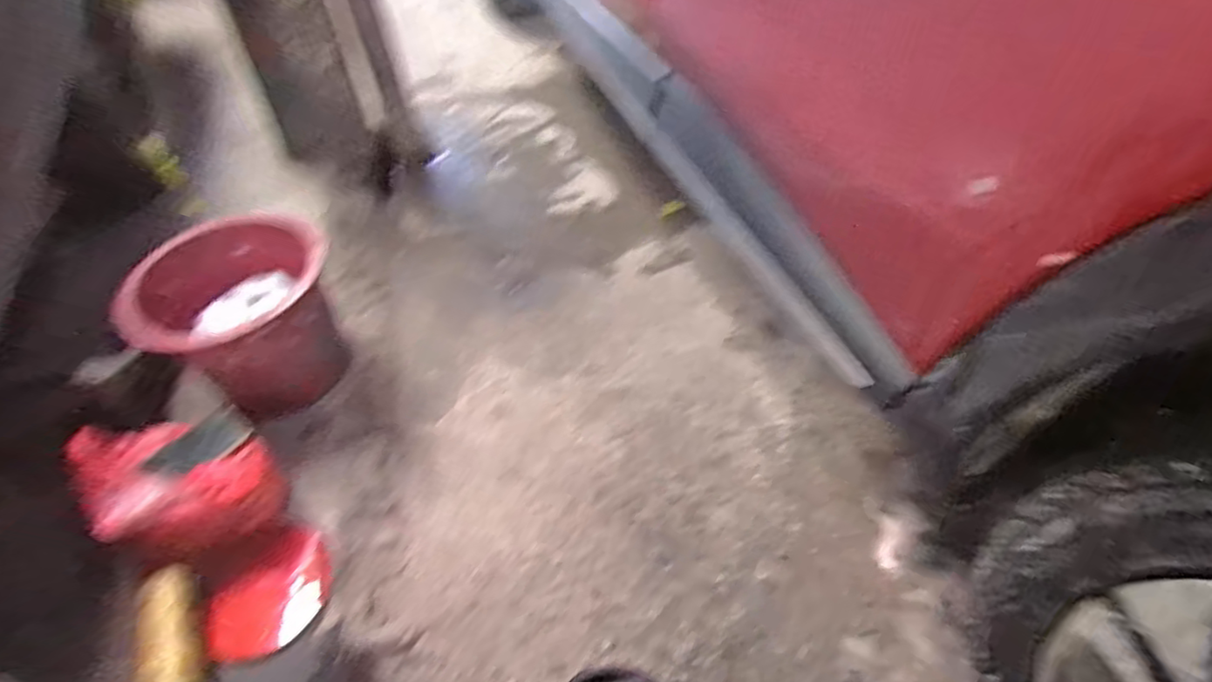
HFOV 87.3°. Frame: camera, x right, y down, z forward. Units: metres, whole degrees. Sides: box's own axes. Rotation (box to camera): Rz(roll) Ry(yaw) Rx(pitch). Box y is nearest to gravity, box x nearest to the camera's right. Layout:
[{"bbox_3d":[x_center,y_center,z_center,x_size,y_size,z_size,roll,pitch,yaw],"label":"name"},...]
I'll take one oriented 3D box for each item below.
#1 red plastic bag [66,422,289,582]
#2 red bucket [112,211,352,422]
[{"bbox_3d":[-0.535,0.198,0.826,0.155,0.160,0.186,35,57,30],"label":"red plastic bag"},{"bbox_3d":[-0.549,-0.017,0.980,0.269,0.255,0.271,-1,47,1],"label":"red bucket"}]

